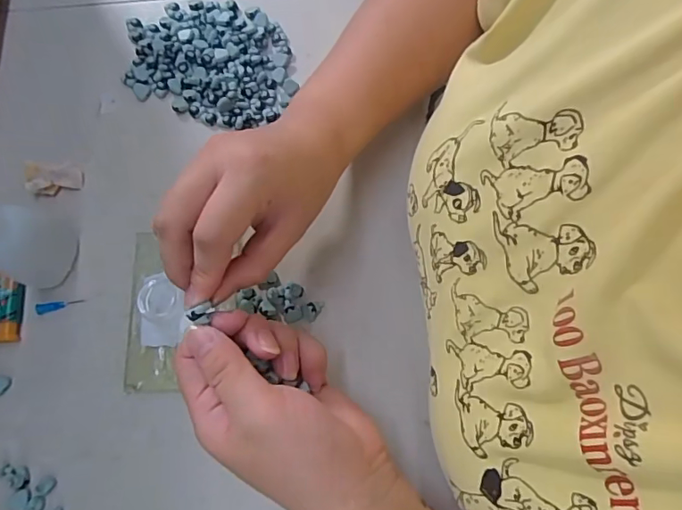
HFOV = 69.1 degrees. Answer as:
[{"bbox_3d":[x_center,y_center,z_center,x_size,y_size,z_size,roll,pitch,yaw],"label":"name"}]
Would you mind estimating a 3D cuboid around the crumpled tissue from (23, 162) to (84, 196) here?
[{"bbox_3d":[-0.207,-0.053,0.354,0.037,0.013,0.022,5,72,2],"label":"crumpled tissue"}]

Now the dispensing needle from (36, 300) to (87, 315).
[{"bbox_3d":[-0.188,0.034,0.330,0.031,0.004,0.007,-8,73,-1],"label":"dispensing needle"}]

